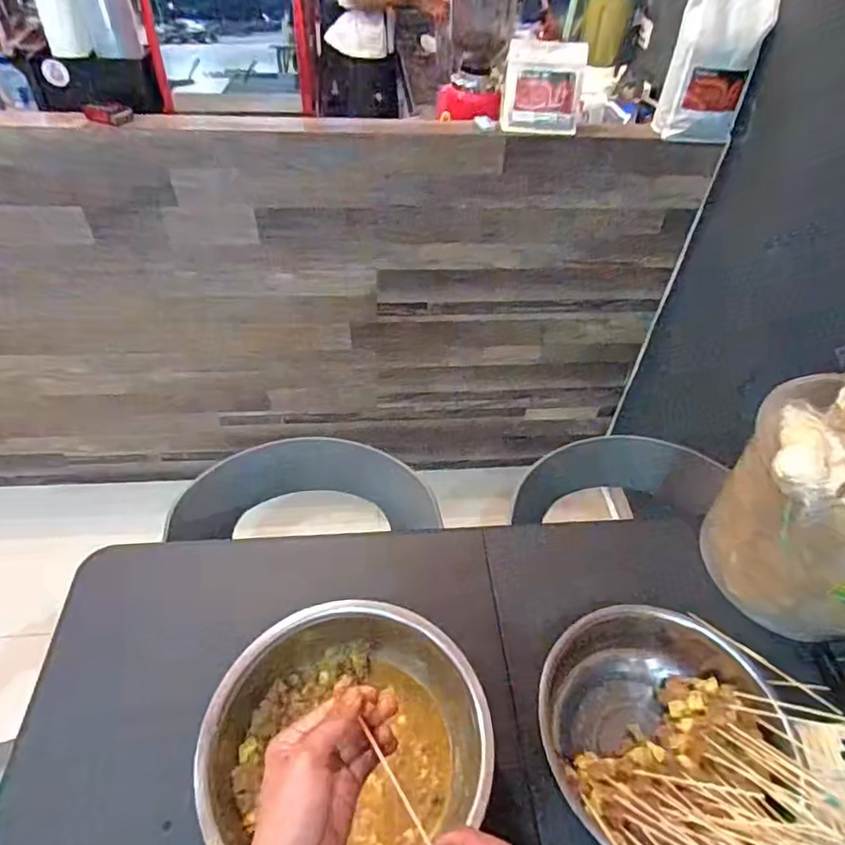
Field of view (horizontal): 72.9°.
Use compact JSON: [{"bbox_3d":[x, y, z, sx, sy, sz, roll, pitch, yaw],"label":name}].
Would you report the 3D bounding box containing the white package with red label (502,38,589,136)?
[{"bbox_3d":[0.246,-0.683,1.167,0.151,0.138,0.132,6,47,3],"label":"white package with red label"}]

